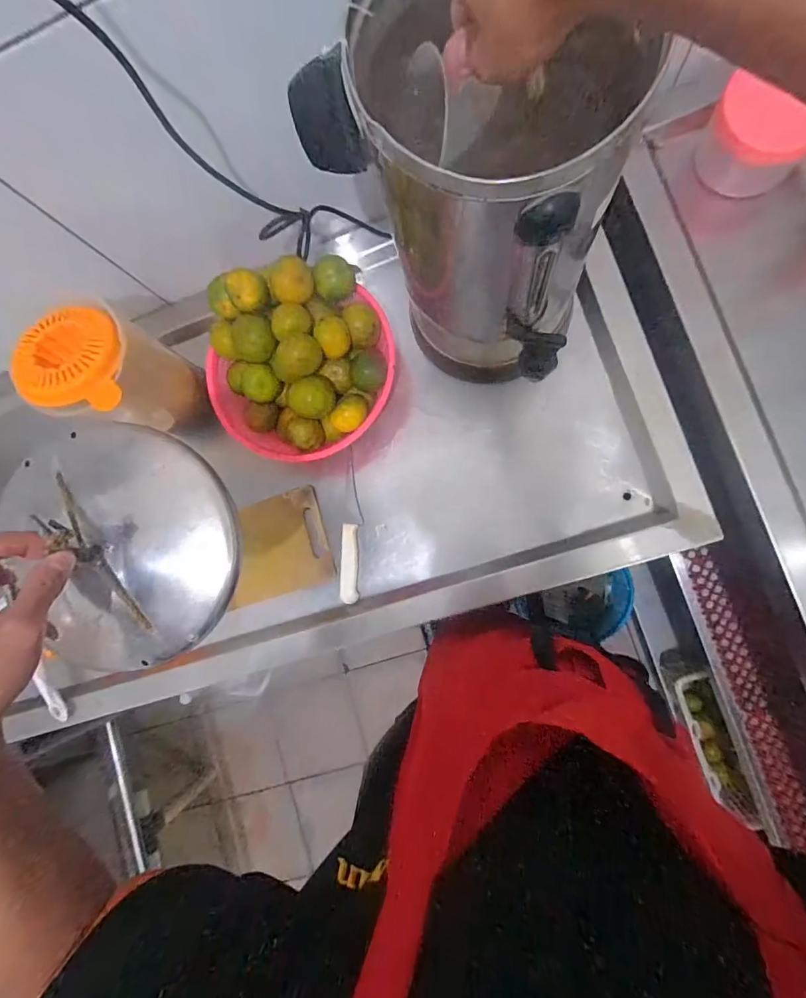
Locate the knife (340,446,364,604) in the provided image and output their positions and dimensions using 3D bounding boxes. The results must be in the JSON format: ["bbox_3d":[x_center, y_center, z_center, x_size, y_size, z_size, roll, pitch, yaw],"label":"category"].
[{"bbox_3d":[-0.077,0.042,0.659,0.029,0.023,0.222,1,86,9],"label":"knife"}]

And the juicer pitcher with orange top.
[{"bbox_3d":[-0.376,-0.165,0.585,0.121,0.191,0.141,7,87,9],"label":"juicer pitcher with orange top"}]

